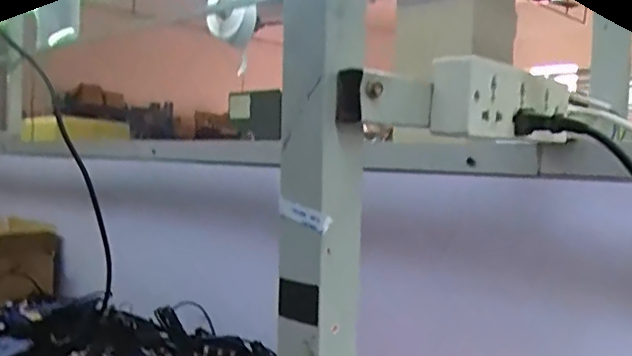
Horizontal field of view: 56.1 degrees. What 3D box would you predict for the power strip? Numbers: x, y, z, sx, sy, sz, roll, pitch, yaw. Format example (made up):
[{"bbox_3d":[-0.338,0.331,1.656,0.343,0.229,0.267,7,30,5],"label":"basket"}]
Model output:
[{"bbox_3d":[0.142,-0.054,0.432,0.036,0.051,0.167,8,8,41],"label":"power strip"}]

